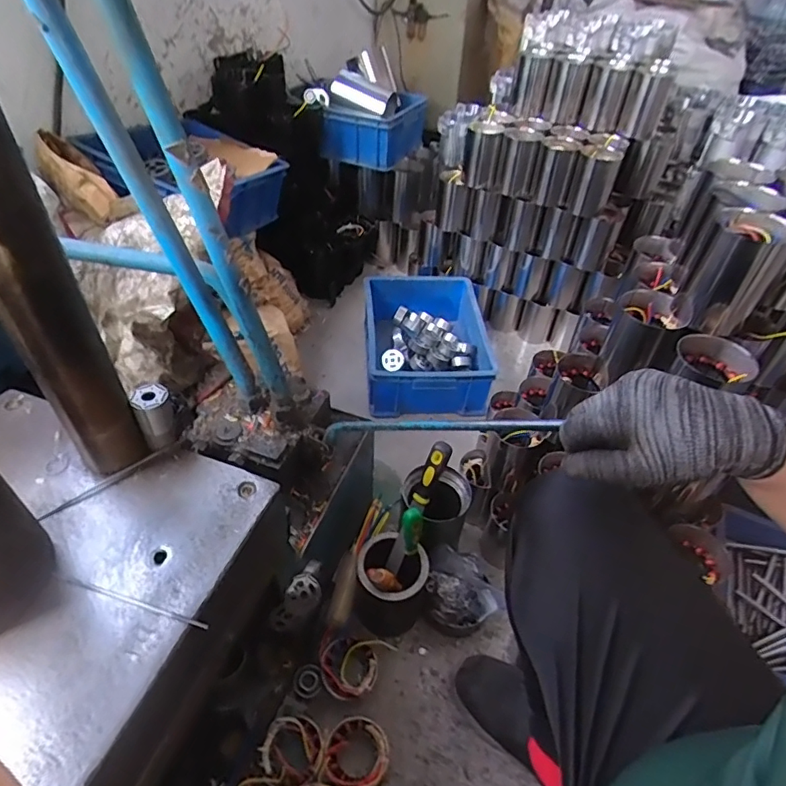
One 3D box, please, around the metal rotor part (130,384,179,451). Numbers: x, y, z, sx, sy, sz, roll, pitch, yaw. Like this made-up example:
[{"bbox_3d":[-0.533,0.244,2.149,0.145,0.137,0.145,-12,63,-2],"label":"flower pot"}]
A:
[{"bbox_3d":[-0.259,0.025,0.566,0.035,0.065,0.032,-27,52,-28],"label":"metal rotor part"}]

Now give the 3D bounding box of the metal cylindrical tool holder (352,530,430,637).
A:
[{"bbox_3d":[-0.004,0.319,0.854,0.109,0.154,0.103,2,44,-2],"label":"metal cylindrical tool holder"}]

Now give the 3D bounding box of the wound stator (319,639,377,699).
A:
[{"bbox_3d":[-0.067,0.434,0.809,0.084,0.053,0.086,2,44,-2],"label":"wound stator"}]

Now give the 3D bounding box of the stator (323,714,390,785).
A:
[{"bbox_3d":[-0.050,0.509,0.729,0.088,0.055,0.092,2,44,-2],"label":"stator"}]

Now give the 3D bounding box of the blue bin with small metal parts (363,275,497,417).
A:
[{"bbox_3d":[0.080,-0.138,1.335,0.300,0.130,0.417,0,44,-4],"label":"blue bin with small metal parts"}]

